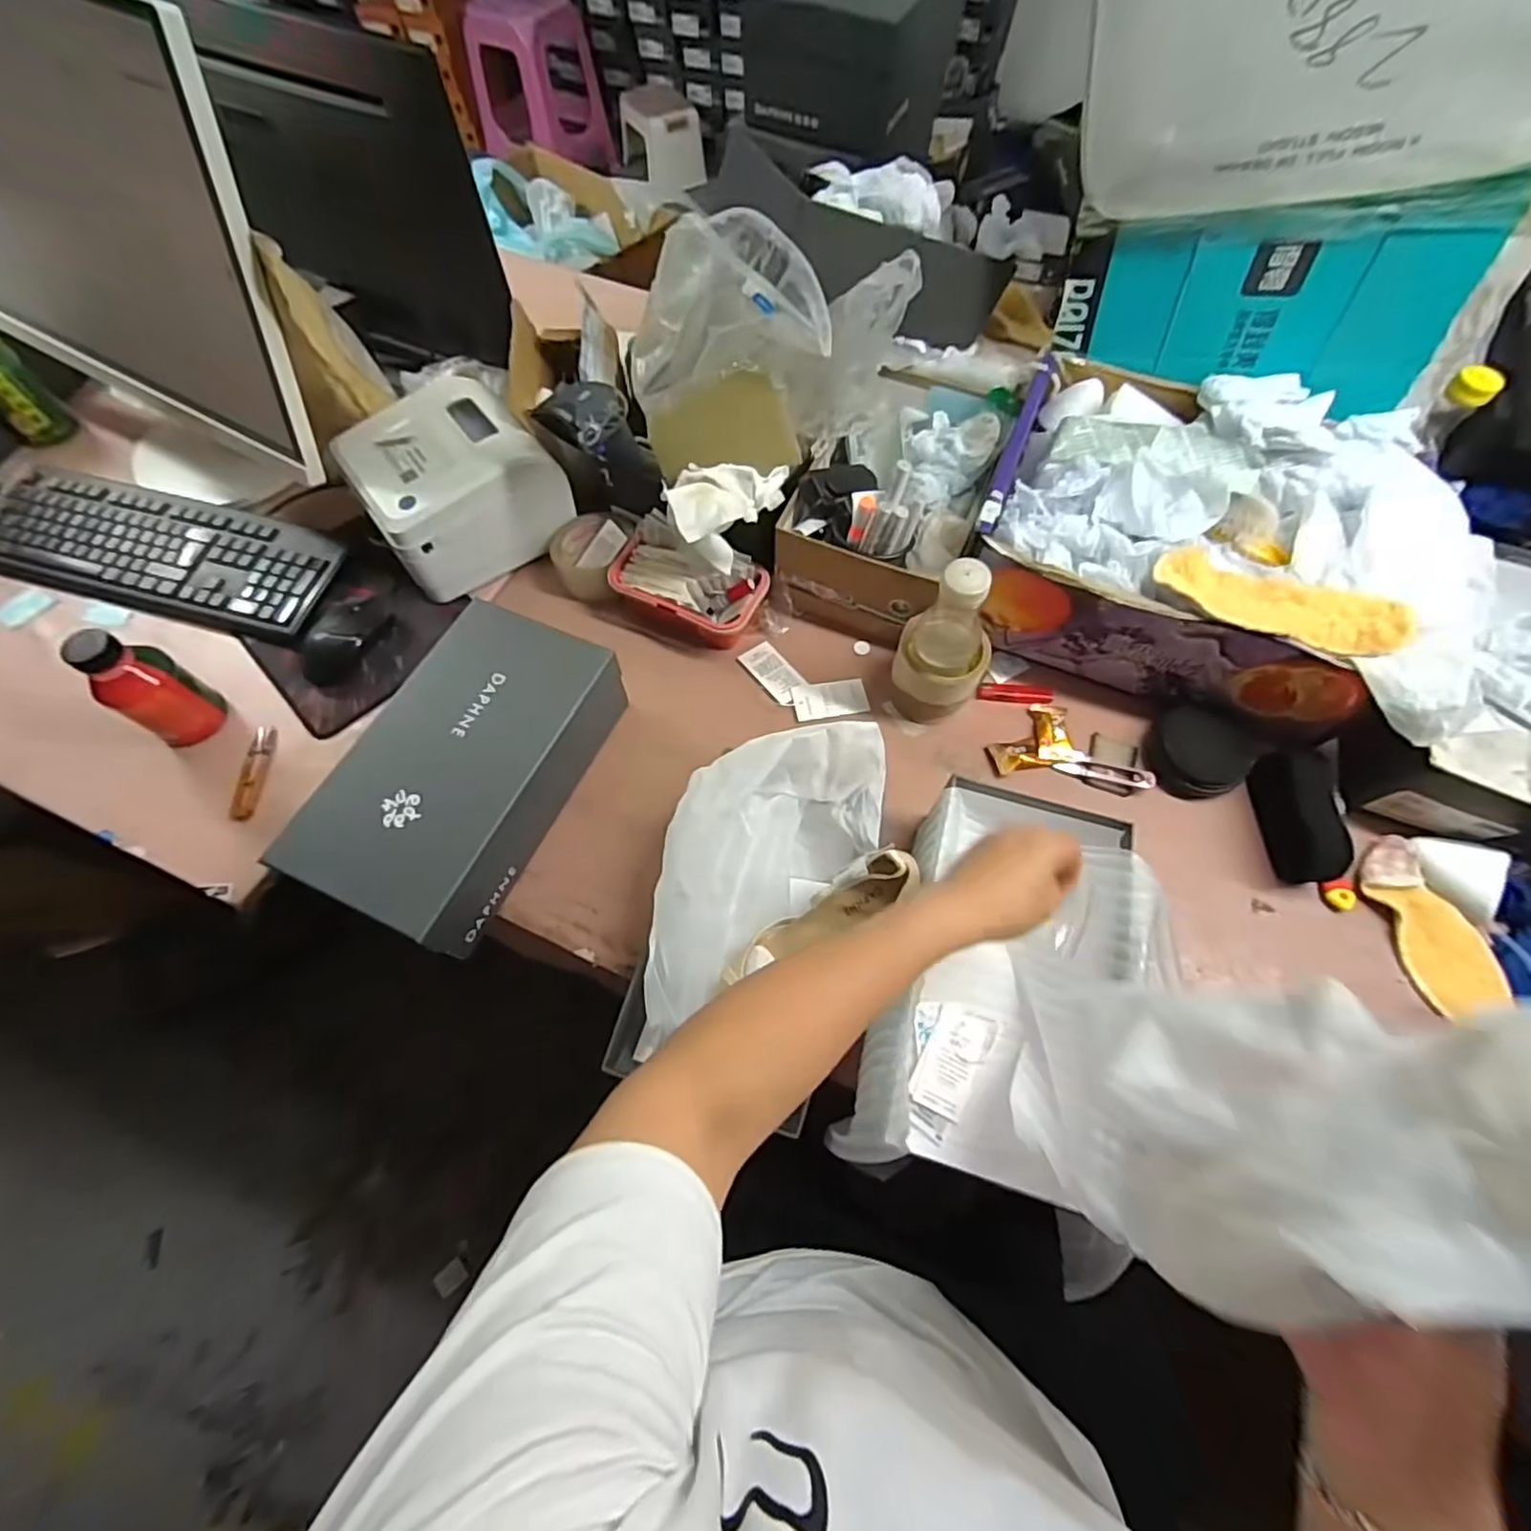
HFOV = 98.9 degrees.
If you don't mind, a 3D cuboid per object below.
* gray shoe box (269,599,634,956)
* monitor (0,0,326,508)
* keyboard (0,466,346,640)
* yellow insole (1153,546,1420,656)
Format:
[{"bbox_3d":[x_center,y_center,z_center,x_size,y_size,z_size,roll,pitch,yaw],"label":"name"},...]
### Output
[{"bbox_3d":[-0.273,0.003,0.609,0.154,0.111,0.294,24,67,10],"label":"gray shoe box"},{"bbox_3d":[-0.697,-0.518,0.677,0.579,0.400,0.198,30,68,13],"label":"monitor"},{"bbox_3d":[-0.722,-0.258,0.775,0.451,0.020,0.144,14,65,6],"label":"keyboard"},{"bbox_3d":[0.452,-0.144,0.577,0.200,0.026,0.068,26,67,11],"label":"yellow insole"}]

